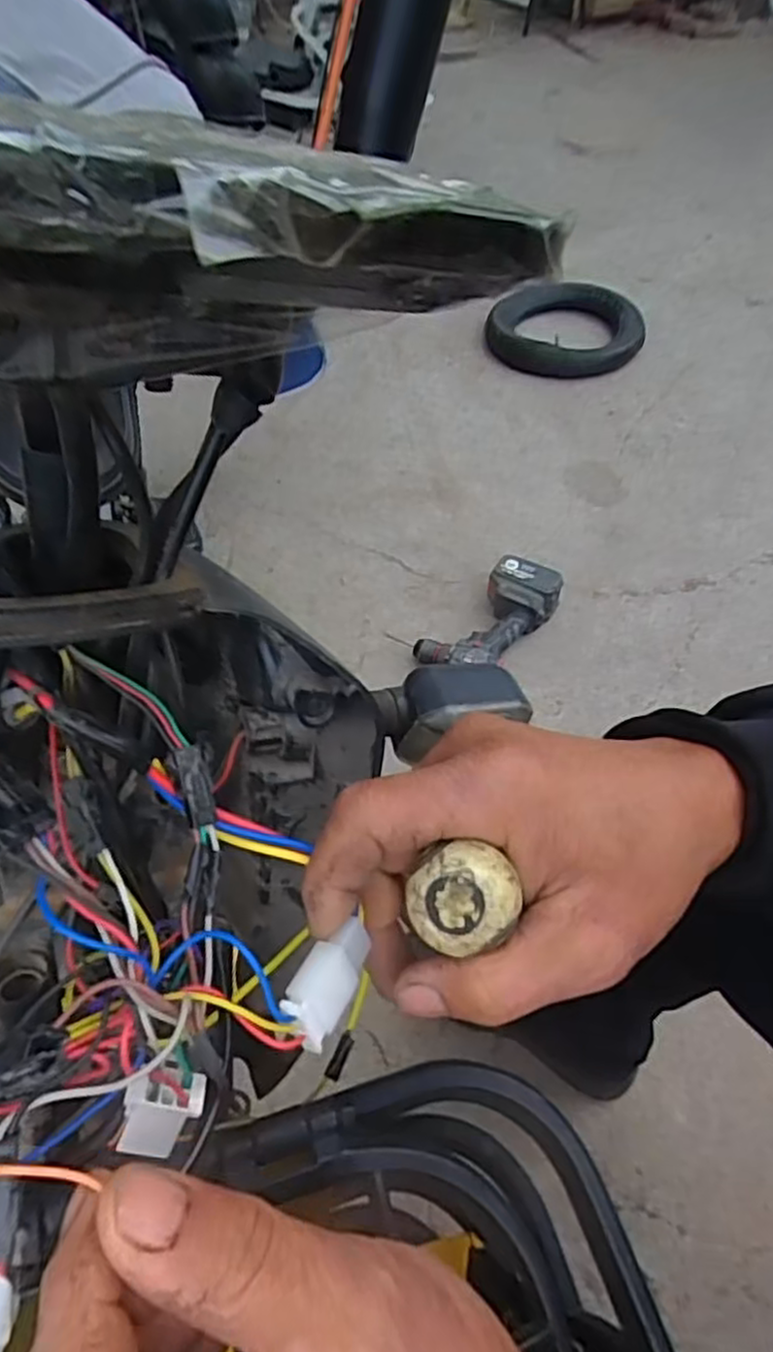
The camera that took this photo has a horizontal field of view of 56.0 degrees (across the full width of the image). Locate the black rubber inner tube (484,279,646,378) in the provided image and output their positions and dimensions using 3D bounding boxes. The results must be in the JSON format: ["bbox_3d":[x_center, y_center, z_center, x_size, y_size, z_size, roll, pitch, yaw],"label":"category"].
[{"bbox_3d":[0.415,-0.833,1.732,0.378,0.074,0.340,-1,52,-1],"label":"black rubber inner tube"}]

